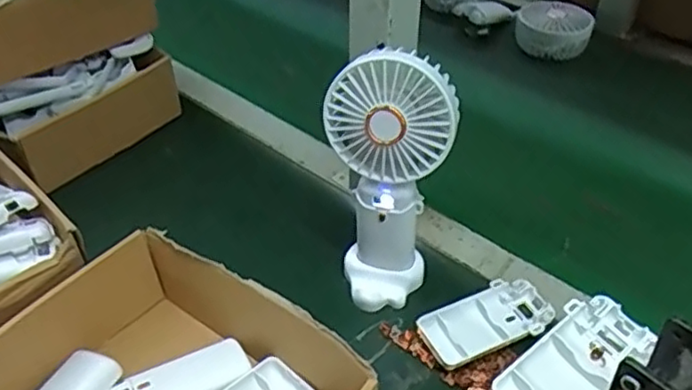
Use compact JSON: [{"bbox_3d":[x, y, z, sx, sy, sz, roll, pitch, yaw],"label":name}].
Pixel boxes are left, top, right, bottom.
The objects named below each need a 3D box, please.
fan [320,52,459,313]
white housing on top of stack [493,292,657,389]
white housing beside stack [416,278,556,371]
[{"bbox_3d":[0.029,-0.010,0.469,0.086,0.195,0.060,10,36,12],"label":"fan"},{"bbox_3d":[0.119,0.088,0.335,0.043,0.020,0.099,33,51,32],"label":"white housing on top of stack"},{"bbox_3d":[0.102,0.093,0.478,0.098,0.019,0.044,-19,44,-20],"label":"white housing beside stack"}]

